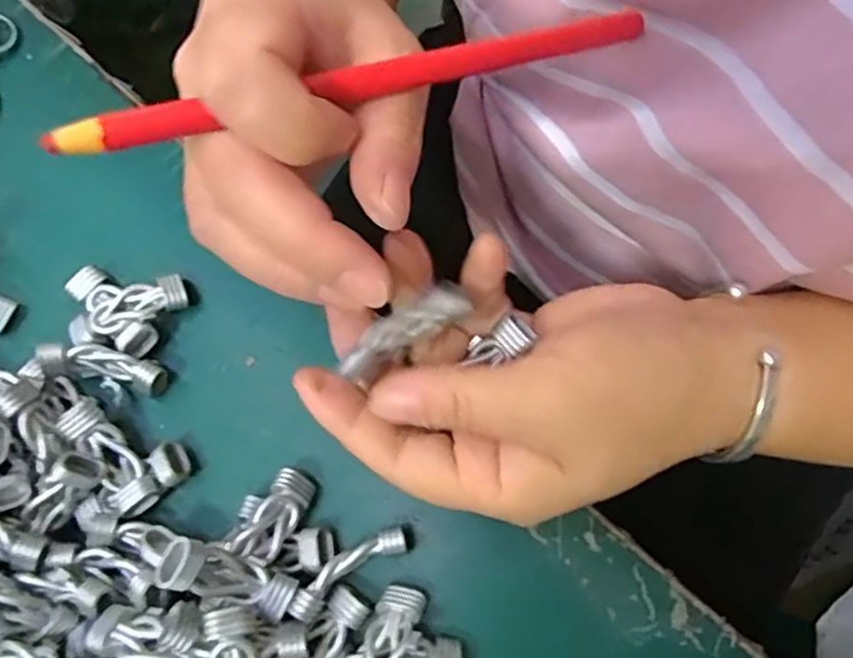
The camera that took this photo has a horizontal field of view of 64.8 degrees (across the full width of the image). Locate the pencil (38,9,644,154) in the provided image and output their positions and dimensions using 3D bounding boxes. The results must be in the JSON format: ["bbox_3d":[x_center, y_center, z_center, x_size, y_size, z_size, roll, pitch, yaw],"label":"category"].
[{"bbox_3d":[-0.014,-0.071,0.187,0.169,0.011,0.014,-18,72,-17],"label":"pencil"}]

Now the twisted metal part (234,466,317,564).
[{"bbox_3d":[-0.052,0.065,0.234,0.014,0.008,0.033,26,60,9],"label":"twisted metal part"}]

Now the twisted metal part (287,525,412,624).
[{"bbox_3d":[-0.025,0.083,0.231,0.045,0.016,0.011,-35,76,-4],"label":"twisted metal part"}]

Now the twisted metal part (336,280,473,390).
[{"bbox_3d":[-0.008,0.000,0.209,0.043,0.011,0.011,-38,75,2],"label":"twisted metal part"}]

